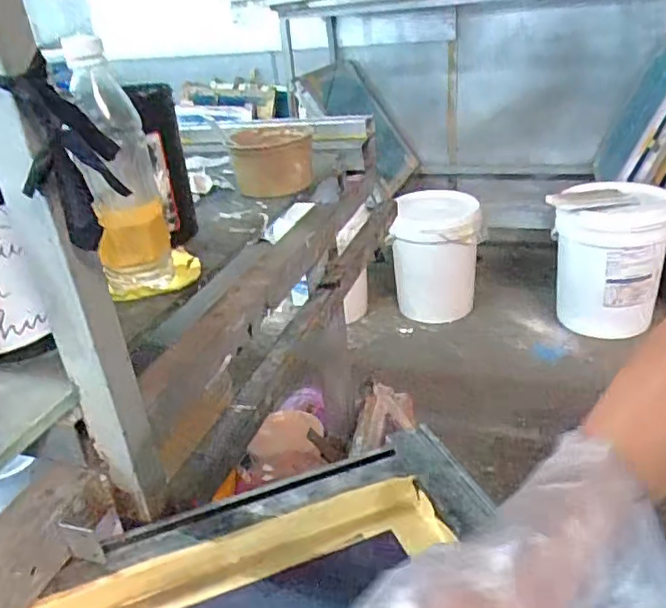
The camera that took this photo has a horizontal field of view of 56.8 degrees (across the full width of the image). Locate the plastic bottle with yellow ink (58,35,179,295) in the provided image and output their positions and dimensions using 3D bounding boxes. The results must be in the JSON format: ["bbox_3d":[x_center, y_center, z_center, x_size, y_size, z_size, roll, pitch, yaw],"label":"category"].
[{"bbox_3d":[-0.182,-0.109,0.526,0.059,0.195,0.061,-12,28,-11],"label":"plastic bottle with yellow ink"}]

